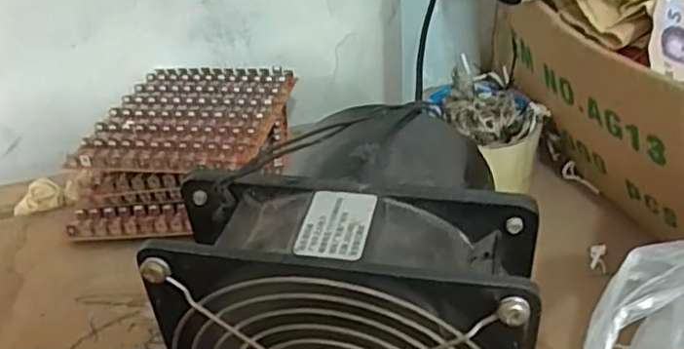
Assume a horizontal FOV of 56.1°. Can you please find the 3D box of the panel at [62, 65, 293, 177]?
[{"bbox_3d":[-0.111,-0.044,0.469,0.124,0.014,0.141,4,38,10],"label":"panel"}]

